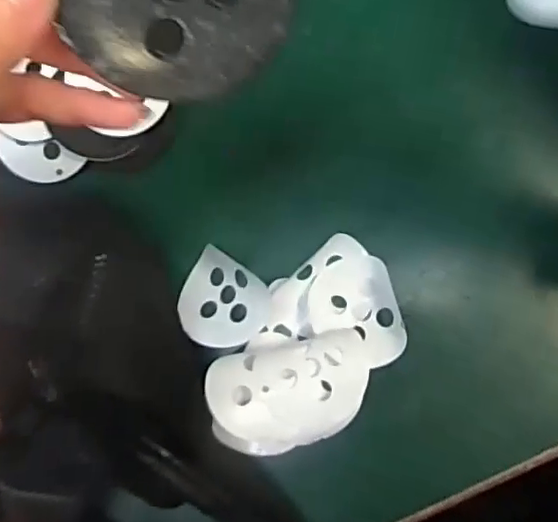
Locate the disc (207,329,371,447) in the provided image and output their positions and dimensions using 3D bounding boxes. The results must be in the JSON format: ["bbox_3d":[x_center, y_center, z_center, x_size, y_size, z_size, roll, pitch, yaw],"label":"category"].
[{"bbox_3d":[0.008,0.070,0.307,0.084,0.016,0.052,-13,83,6],"label":"disc"}]

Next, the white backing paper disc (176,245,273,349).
[{"bbox_3d":[-0.033,0.022,0.318,0.056,0.010,0.046,36,84,28],"label":"white backing paper disc"}]

